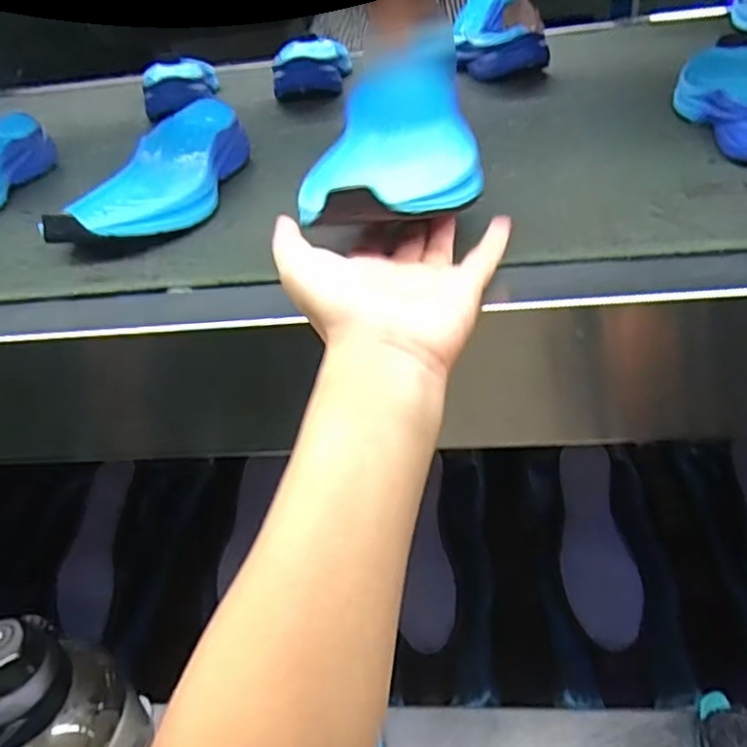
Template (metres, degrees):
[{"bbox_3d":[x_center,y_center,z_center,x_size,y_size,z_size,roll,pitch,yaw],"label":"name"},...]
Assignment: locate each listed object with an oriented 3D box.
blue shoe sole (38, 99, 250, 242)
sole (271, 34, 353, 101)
[{"bbox_3d":[-0.164,-0.156,0.523,0.078,0.052,0.226,-2,35,8],"label":"blue shoe sole"},{"bbox_3d":[-0.074,-0.396,0.849,0.084,0.047,0.256,-6,34,2],"label":"sole"}]

